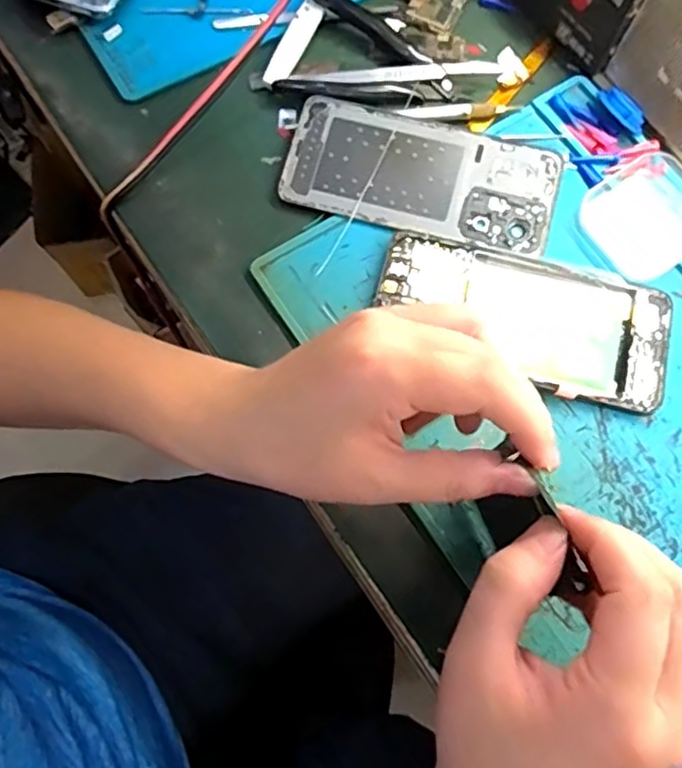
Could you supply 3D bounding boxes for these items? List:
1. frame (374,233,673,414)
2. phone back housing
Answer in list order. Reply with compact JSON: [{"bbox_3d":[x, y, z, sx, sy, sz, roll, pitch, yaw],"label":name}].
[{"bbox_3d":[0.099,-0.036,0.354,0.158,0.005,0.074,13,73,4],"label":"frame"},{"bbox_3d":[0.047,-0.124,0.382,0.159,0.007,0.072,14,73,4],"label":"phone back housing"}]

